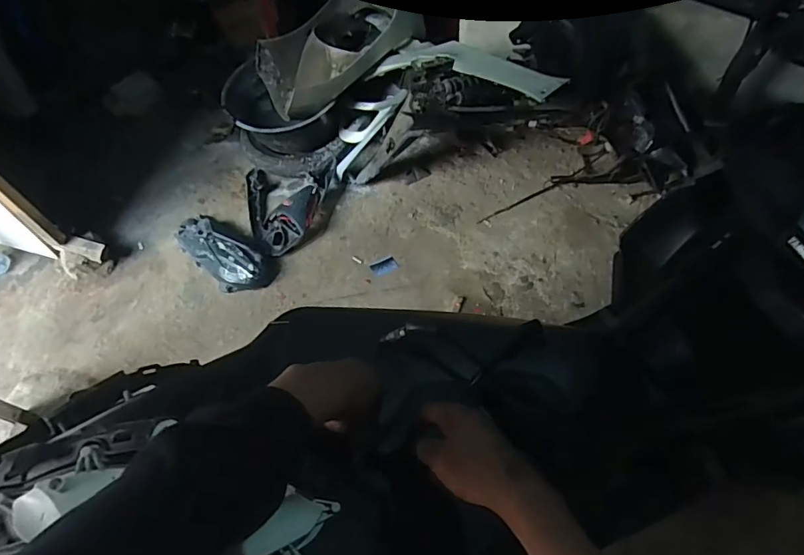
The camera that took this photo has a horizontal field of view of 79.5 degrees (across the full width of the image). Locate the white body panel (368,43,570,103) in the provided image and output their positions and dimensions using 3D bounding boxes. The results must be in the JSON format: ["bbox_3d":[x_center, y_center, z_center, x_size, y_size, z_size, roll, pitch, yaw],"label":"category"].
[{"bbox_3d":[0.183,-0.644,1.487,0.655,0.080,0.165,28,64,34],"label":"white body panel"}]

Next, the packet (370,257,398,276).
[{"bbox_3d":[-0.060,-0.038,1.642,0.084,0.005,0.055,-27,61,-12],"label":"packet"}]

